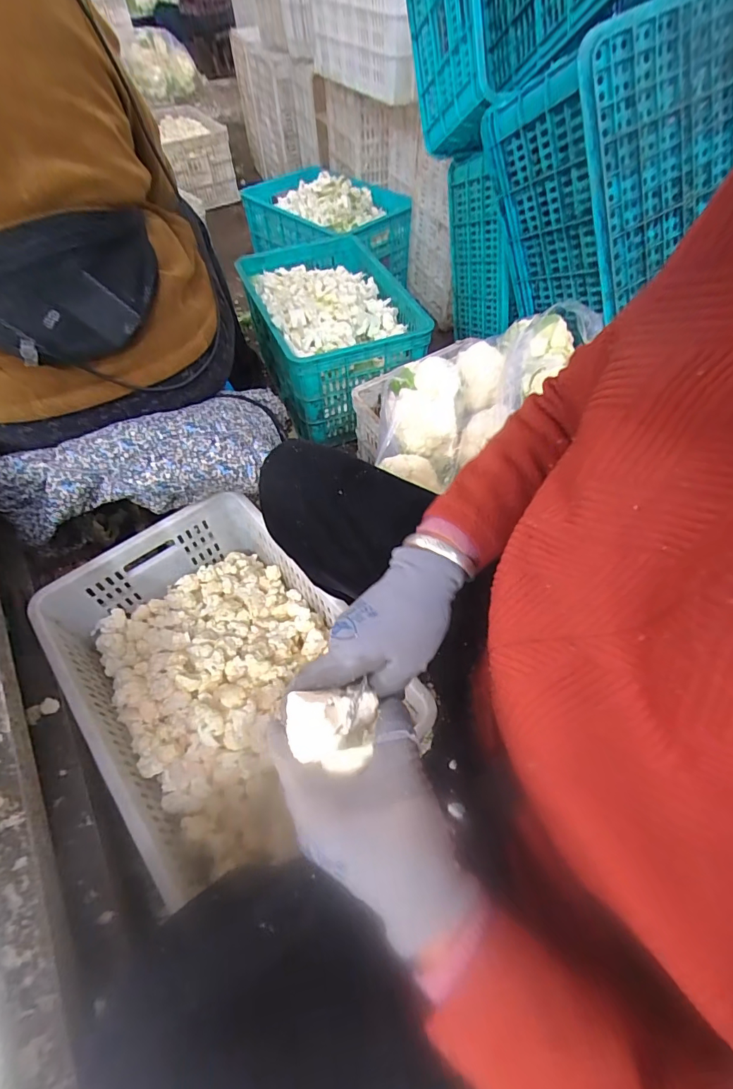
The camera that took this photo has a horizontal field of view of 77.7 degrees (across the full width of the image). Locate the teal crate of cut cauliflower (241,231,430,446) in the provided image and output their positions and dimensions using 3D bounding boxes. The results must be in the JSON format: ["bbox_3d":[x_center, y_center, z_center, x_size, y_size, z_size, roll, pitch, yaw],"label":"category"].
[{"bbox_3d":[-0.090,-0.584,1.255,0.385,0.267,0.554,-20,57,-12],"label":"teal crate of cut cauliflower"}]

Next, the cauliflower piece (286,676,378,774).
[{"bbox_3d":[-0.020,0.121,0.300,0.058,0.033,0.049,-14,56,-8],"label":"cauliflower piece"}]

